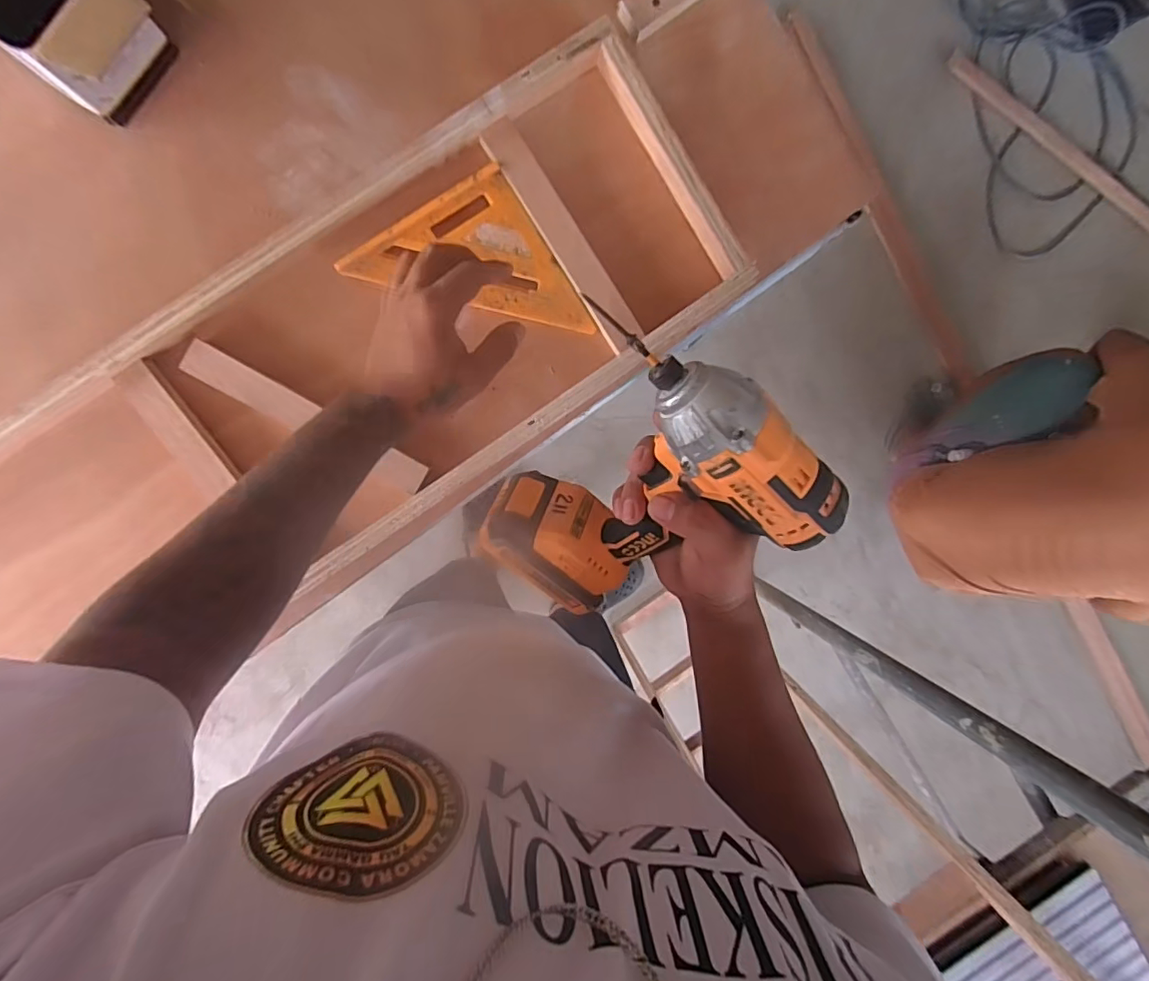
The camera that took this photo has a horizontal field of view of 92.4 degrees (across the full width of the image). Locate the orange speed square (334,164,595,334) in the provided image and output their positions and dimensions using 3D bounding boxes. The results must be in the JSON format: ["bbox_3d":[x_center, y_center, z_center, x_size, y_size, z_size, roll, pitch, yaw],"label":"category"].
[{"bbox_3d":[-0.099,-0.194,0.540,0.175,0.016,0.170,-34,99,-3],"label":"orange speed square"}]

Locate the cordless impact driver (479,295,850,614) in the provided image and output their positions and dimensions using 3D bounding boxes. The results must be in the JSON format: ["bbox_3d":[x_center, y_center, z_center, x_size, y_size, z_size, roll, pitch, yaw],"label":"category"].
[{"bbox_3d":[0.034,0.007,0.373,0.153,0.224,0.073,52,48,-10],"label":"cordless impact driver"}]

